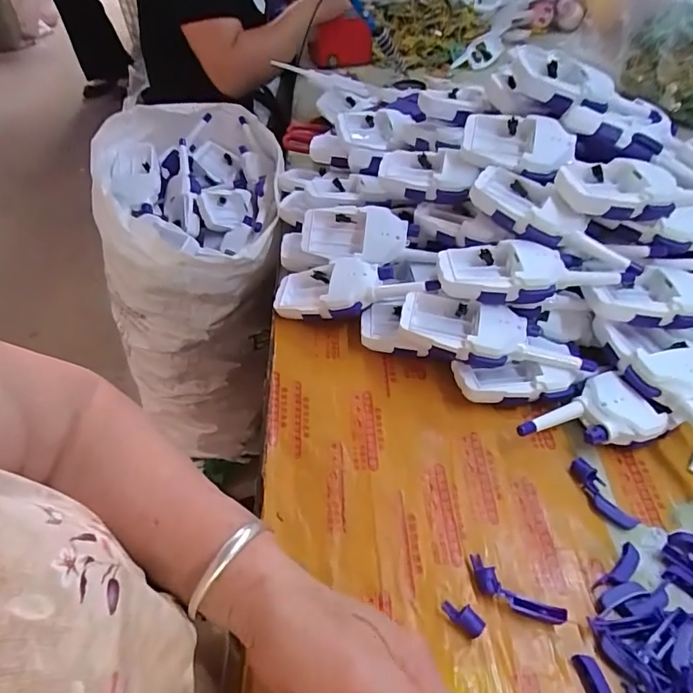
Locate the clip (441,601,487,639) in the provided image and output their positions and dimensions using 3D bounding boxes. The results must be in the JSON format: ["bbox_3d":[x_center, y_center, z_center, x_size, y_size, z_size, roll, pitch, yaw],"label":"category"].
[{"bbox_3d":[0.076,0.175,0.314,0.027,0.012,0.011,34,56,28],"label":"clip"}]

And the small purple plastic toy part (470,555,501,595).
[{"bbox_3d":[0.095,0.155,0.332,0.012,0.011,0.027,-8,48,-7],"label":"small purple plastic toy part"}]

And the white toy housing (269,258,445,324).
[{"bbox_3d":[0.006,-0.058,0.483,0.166,0.032,0.062,-1,43,25],"label":"white toy housing"}]

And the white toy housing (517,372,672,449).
[{"bbox_3d":[0.202,0.068,0.397,0.109,0.035,0.065,-25,52,-21],"label":"white toy housing"}]

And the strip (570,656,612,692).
[{"bbox_3d":[0.150,0.208,0.286,0.014,0.008,0.043,-5,47,-4],"label":"strip"}]

